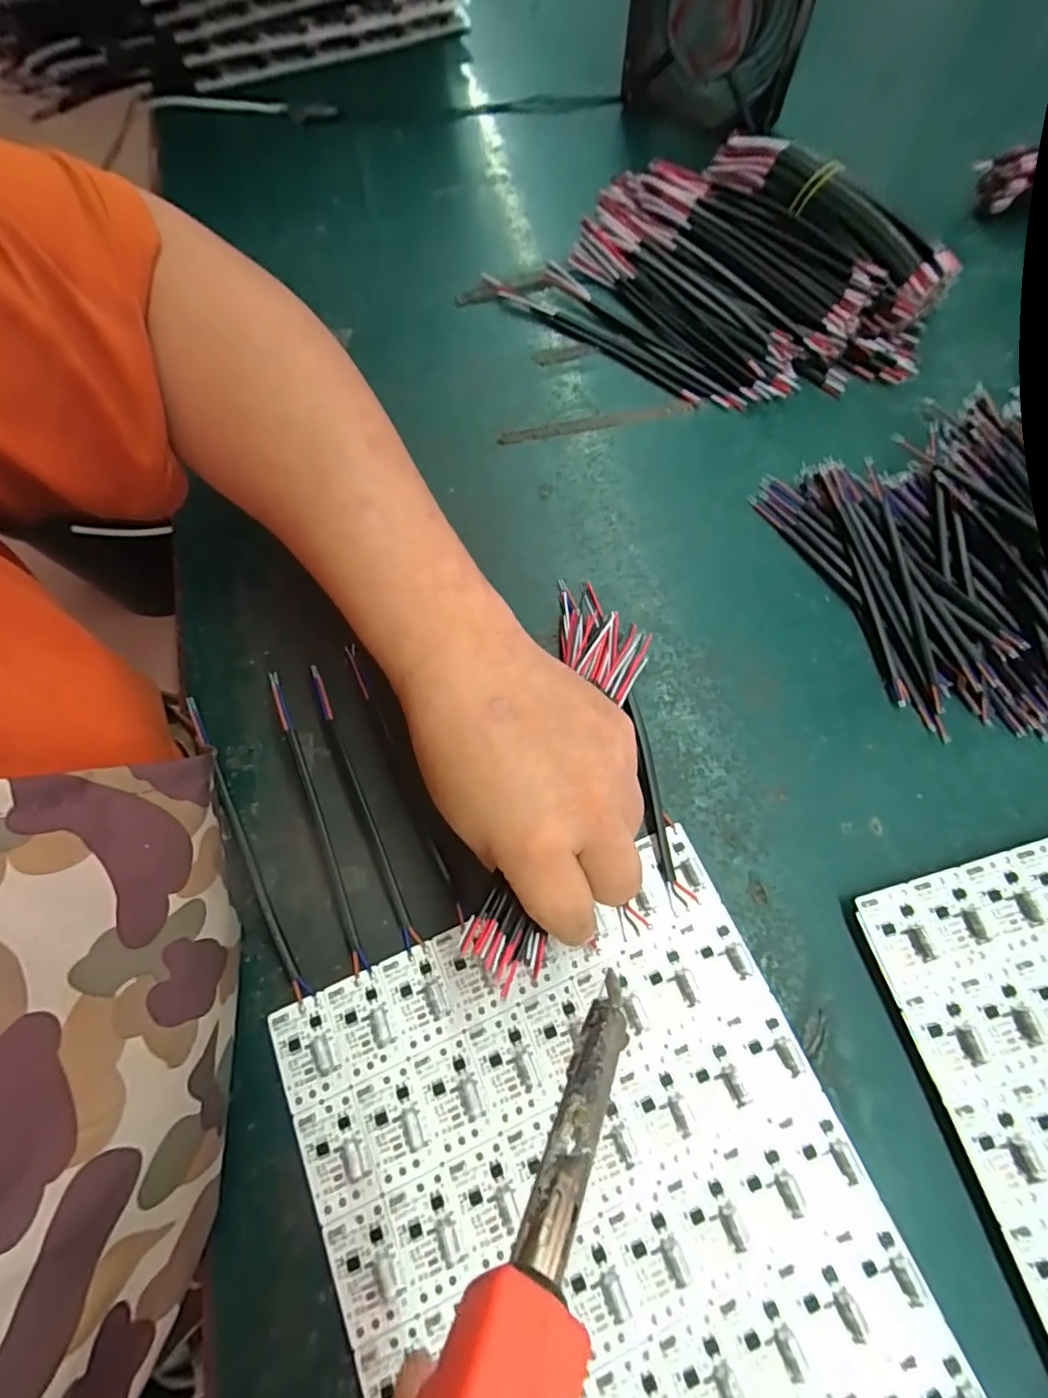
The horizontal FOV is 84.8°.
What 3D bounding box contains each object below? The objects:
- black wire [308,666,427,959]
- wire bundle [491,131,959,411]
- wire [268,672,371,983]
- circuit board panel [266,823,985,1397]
[{"bbox_3d":[-0.077,0.051,0.273,0.007,0.020,0.141,-23,72,-7],"label":"black wire"},{"bbox_3d":[0.130,-0.274,0.370,0.247,0.041,0.180,39,76,13],"label":"wire bundle"},{"bbox_3d":[-0.095,0.056,0.266,0.008,0.012,0.142,-19,84,-6],"label":"wire"},{"bbox_3d":[0.031,0.201,0.223,0.201,0.007,0.235,-23,72,-7],"label":"circuit board panel"}]

